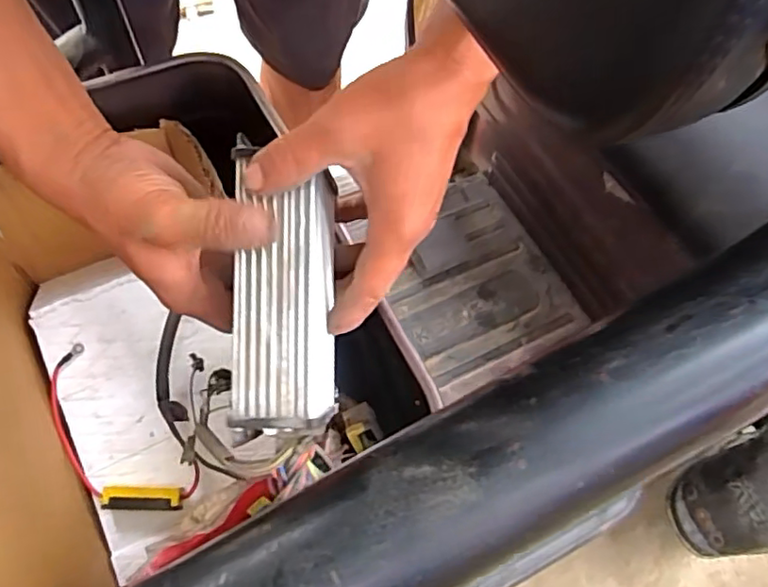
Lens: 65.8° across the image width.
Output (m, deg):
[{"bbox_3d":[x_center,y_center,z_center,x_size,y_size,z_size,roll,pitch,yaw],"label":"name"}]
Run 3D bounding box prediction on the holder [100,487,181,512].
[{"bbox_3d":[-0.212,0.182,0.521,0.064,0.023,0.019,-1,59,-2],"label":"holder"}]

